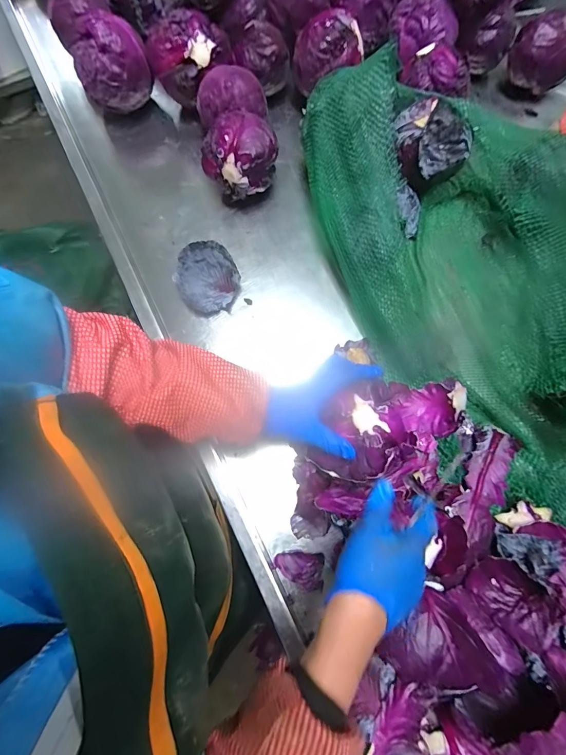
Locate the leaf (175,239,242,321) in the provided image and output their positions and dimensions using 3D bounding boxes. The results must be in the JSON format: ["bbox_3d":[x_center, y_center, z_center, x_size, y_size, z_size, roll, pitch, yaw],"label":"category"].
[{"bbox_3d":[-0.118,-0.153,0.558,0.094,0.048,0.100,0,75,0],"label":"leaf"}]

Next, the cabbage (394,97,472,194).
[{"bbox_3d":[0.224,-0.358,0.551,0.106,0.095,0.103,0,75,0],"label":"cabbage"}]

